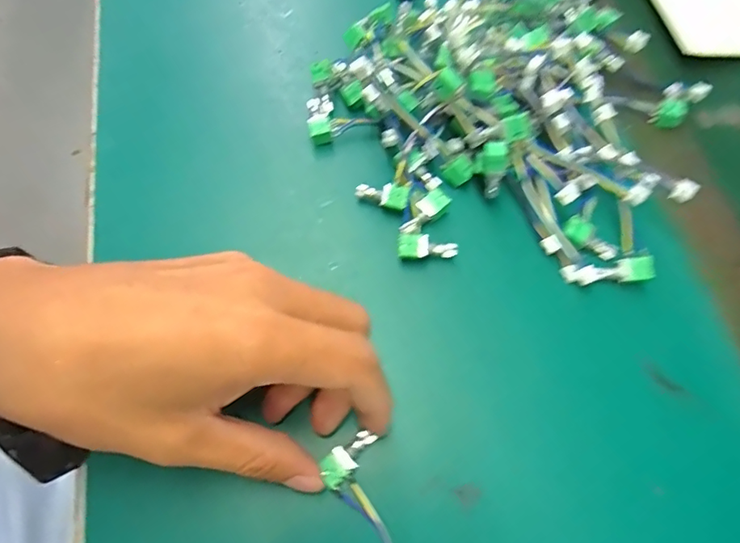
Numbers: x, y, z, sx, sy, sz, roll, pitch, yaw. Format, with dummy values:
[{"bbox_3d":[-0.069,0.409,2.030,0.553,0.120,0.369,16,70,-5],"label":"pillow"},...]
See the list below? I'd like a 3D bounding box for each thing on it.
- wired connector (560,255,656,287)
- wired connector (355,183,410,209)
[{"bbox_3d":[0.121,0.000,0.257,0.044,0.014,0.010,-1,65,-2],"label":"wired connector"},{"bbox_3d":[0.006,-0.041,0.271,0.027,0.007,0.011,7,65,2],"label":"wired connector"}]

